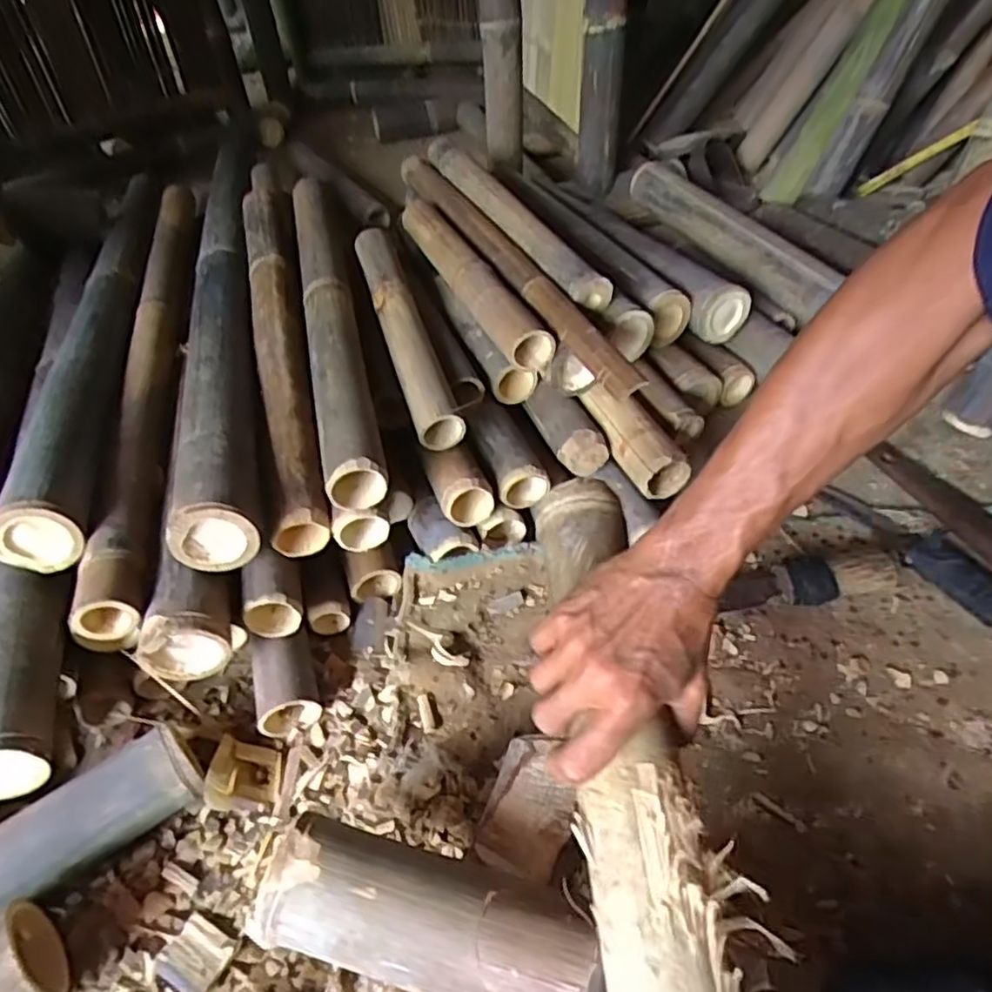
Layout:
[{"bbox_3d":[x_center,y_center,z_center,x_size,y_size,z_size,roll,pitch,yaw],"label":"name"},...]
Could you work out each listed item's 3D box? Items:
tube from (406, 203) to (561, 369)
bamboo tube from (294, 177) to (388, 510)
[{"bbox_3d":[-0.041,-0.284,0.877,0.054,0.052,0.397,-20,47,-16],"label":"tube"},{"bbox_3d":[-0.199,-0.235,0.837,0.062,0.072,0.634,-12,45,-8],"label":"bamboo tube"}]

